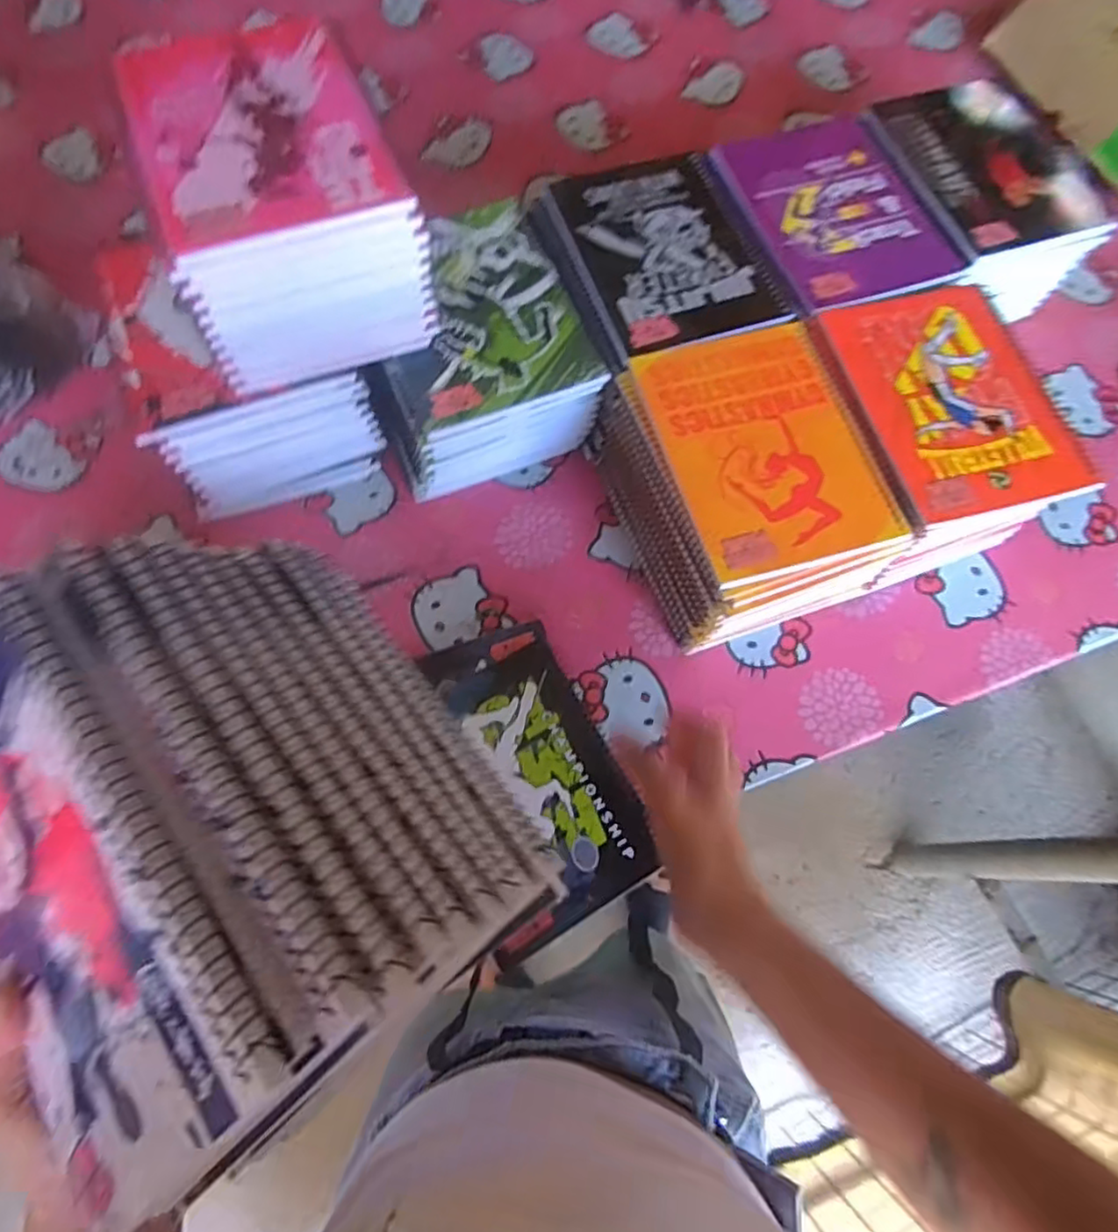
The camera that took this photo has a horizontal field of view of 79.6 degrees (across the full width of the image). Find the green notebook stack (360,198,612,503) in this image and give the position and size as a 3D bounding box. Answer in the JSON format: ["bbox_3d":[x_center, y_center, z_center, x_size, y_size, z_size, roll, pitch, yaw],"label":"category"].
[{"bbox_3d":[-0.076,-0.221,0.585,0.169,0.120,0.190,-21,71,-9],"label":"green notebook stack"}]

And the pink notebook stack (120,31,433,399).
[{"bbox_3d":[-0.197,-0.299,0.486,0.155,0.115,0.204,-20,71,-8],"label":"pink notebook stack"}]

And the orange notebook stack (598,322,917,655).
[{"bbox_3d":[0.146,-0.102,0.549,0.163,0.119,0.208,-17,70,-7],"label":"orange notebook stack"}]

